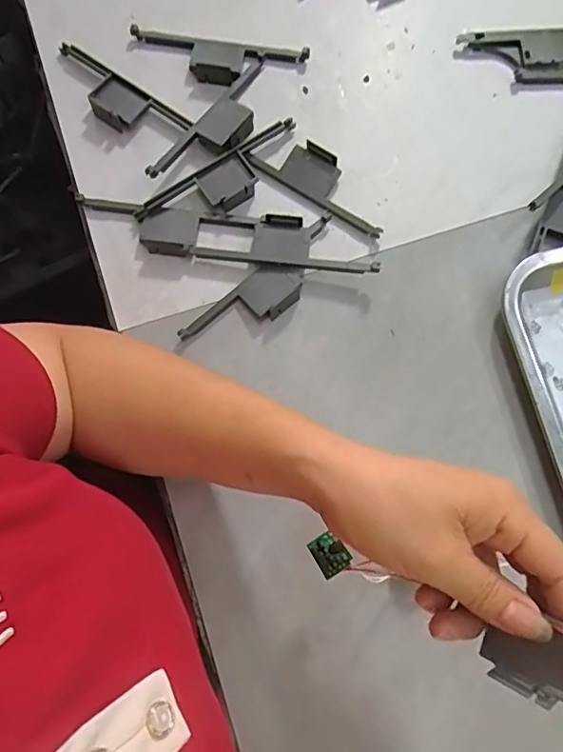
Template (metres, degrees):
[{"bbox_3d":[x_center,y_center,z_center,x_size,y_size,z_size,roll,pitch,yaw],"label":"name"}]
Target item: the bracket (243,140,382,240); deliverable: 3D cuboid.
[{"bbox_3d":[0.032,-0.146,0.408,0.113,0.011,0.037,32,79,6],"label":"bracket"}]

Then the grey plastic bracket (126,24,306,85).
[{"bbox_3d":[-0.051,-0.249,0.426,0.138,0.013,0.044,11,77,1],"label":"grey plastic bracket"}]

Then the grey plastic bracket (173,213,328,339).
[{"bbox_3d":[-0.008,-0.062,0.393,0.138,0.006,0.037,-40,81,-9],"label":"grey plastic bracket"}]

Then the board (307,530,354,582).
[{"bbox_3d":[0.027,0.100,0.309,0.018,0.004,0.028,-34,36,-4],"label":"board"}]

